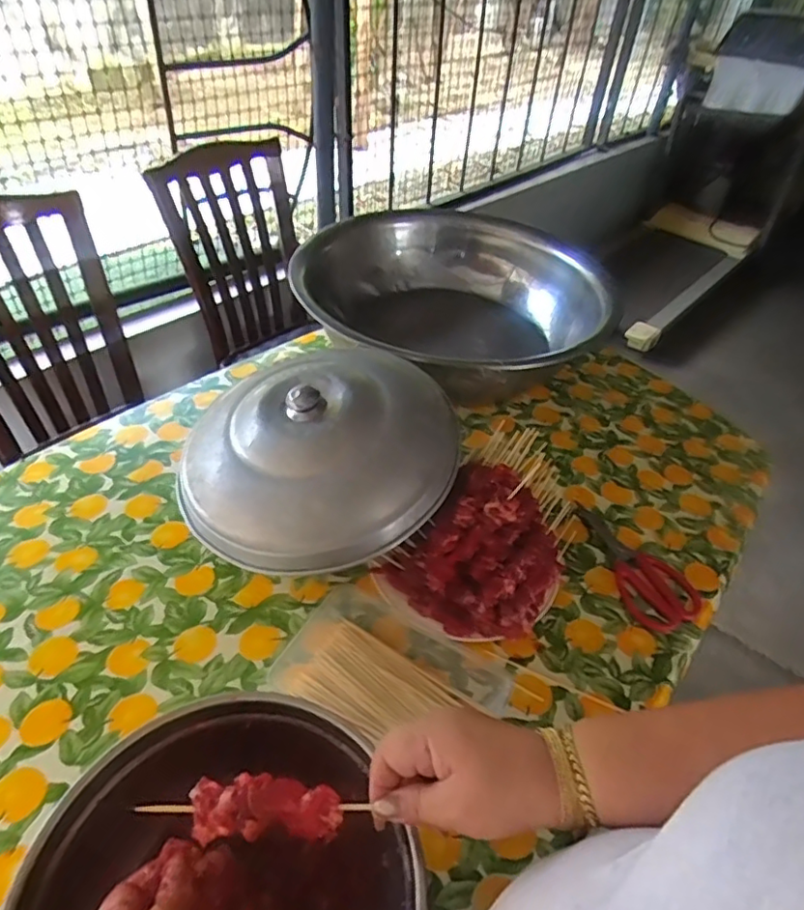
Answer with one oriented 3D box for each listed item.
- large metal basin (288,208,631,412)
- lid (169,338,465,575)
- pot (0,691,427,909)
[{"bbox_3d":[0.084,-0.279,1.127,0.538,0.181,0.579,3,43,-3],"label":"large metal basin"},{"bbox_3d":[-0.096,-0.015,0.728,0.349,0.114,0.295,-21,50,-26],"label":"lid"},{"bbox_3d":[-0.127,0.345,0.445,0.270,0.151,0.250,3,43,-3],"label":"pot"}]

